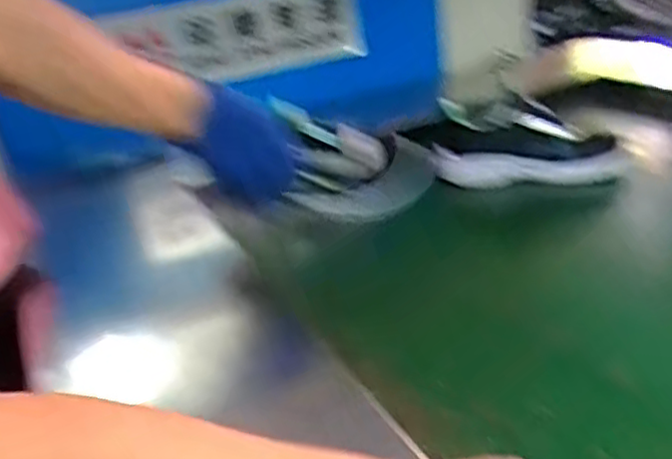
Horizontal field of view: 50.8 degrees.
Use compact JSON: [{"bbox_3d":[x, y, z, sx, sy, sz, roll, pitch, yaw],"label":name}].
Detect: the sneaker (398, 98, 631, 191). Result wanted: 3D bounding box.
[{"bbox_3d":[0.251,-0.122,0.972,0.290,0.097,0.077,-3,24,11],"label":"sneaker"}]

